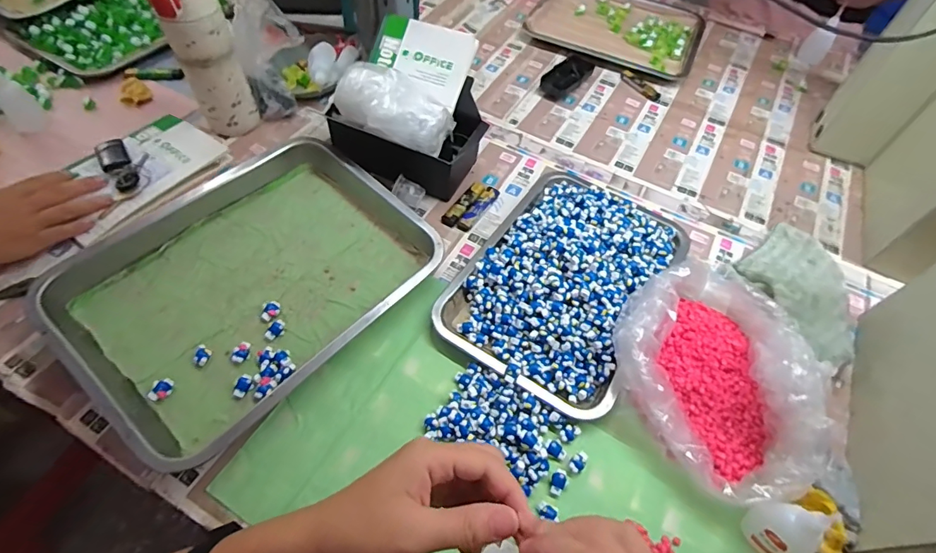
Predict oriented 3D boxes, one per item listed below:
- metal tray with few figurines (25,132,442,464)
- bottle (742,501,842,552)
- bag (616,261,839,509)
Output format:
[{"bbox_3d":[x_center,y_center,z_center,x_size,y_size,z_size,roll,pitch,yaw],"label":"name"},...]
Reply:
[{"bbox_3d":[-0.237,0.002,0.506,0.283,0.049,0.356,37,59,22],"label":"metal tray with few figurines"},{"bbox_3d":[0.260,0.204,0.373,0.035,0.078,0.042,-6,53,-9],"label":"bottle"},{"bbox_3d":[0.237,0.084,0.454,0.167,0.088,0.237,2,52,-3],"label":"bag"}]

